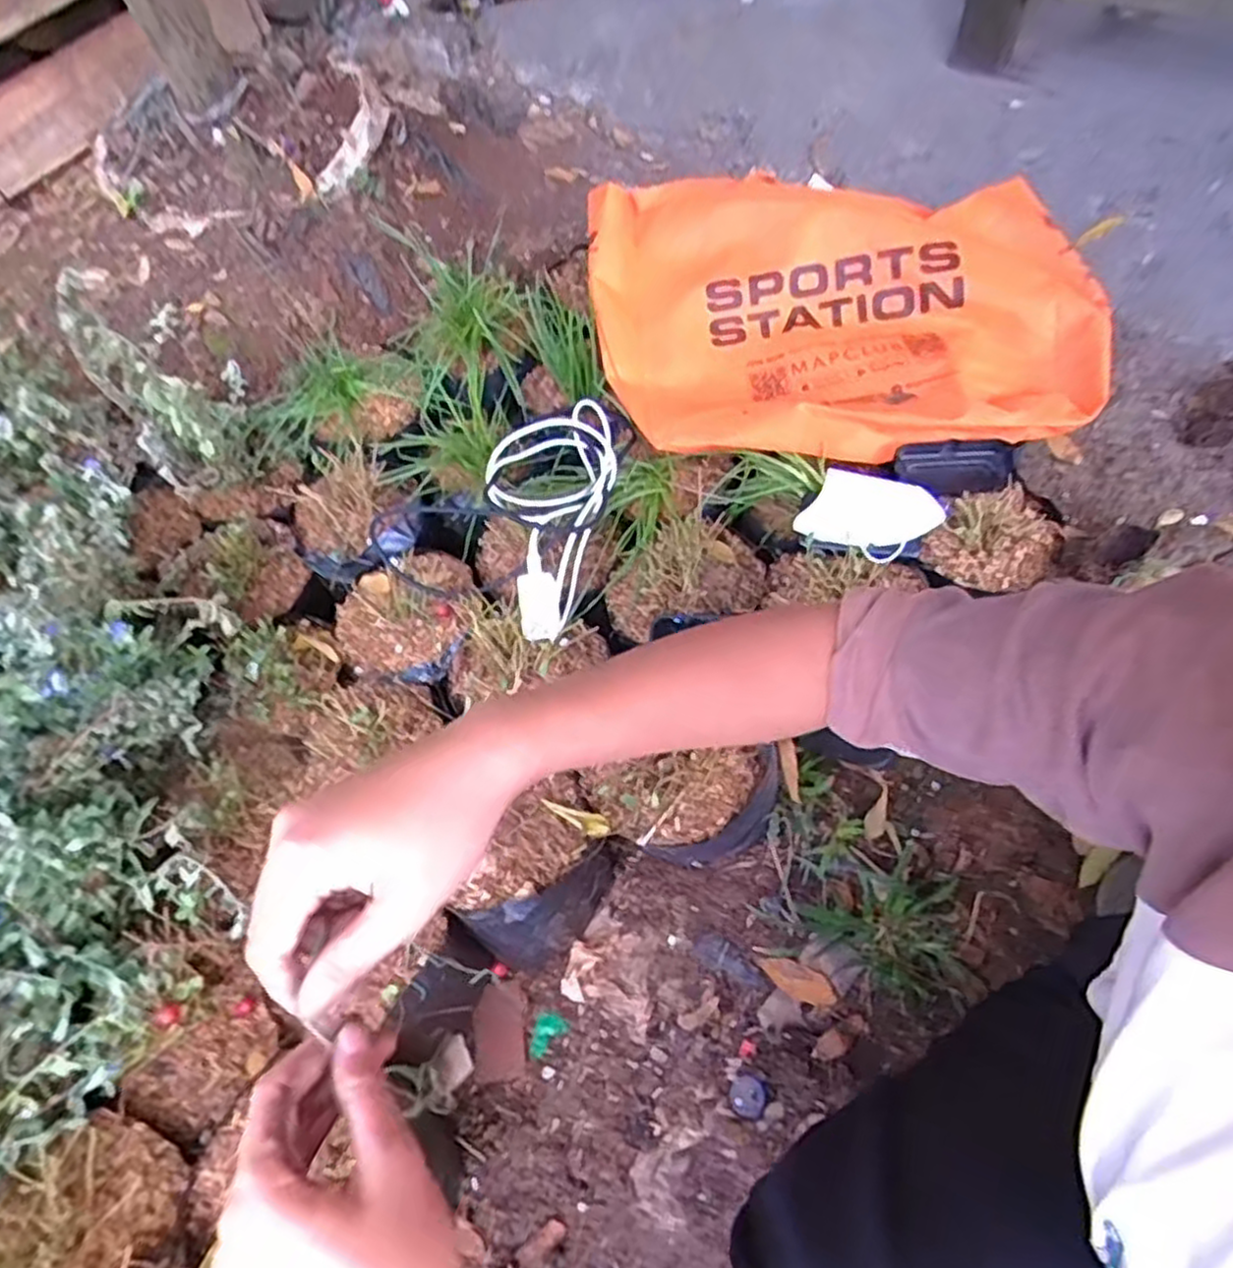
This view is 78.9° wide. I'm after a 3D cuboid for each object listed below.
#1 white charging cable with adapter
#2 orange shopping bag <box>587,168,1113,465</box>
[{"bbox_3d":[-0.065,-0.120,0.719,0.116,0.074,0.249,5,74,10],"label":"white charging cable with adapter"},{"bbox_3d":[0.221,-0.331,0.758,0.505,0.063,0.318,1,79,11],"label":"orange shopping bag"}]

